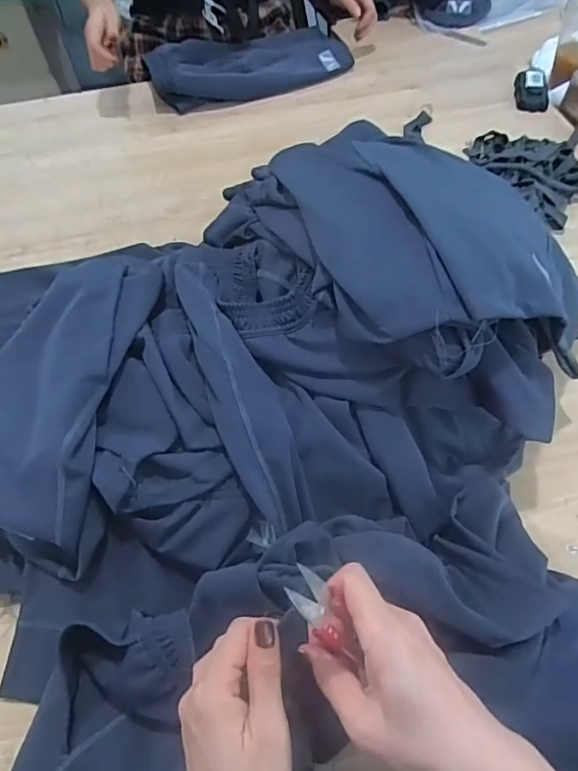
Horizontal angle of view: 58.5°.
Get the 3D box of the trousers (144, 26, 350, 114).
[{"bbox_3d":[-0.082,-0.634,0.987,0.370,0.058,0.197,-19,58,-7],"label":"trousers"}]

